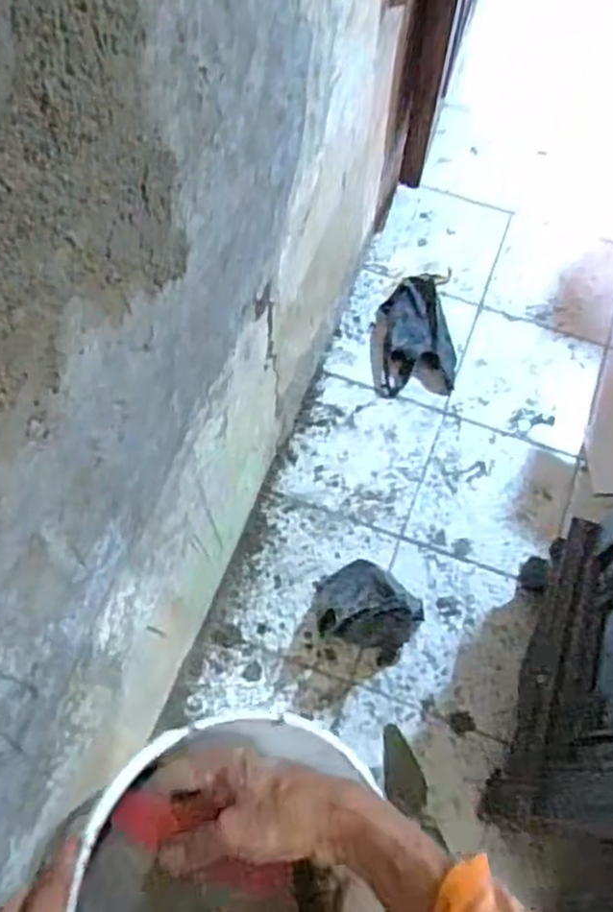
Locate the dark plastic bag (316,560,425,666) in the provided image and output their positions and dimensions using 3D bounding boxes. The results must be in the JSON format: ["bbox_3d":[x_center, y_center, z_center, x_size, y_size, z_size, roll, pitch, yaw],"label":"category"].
[{"bbox_3d":[0.112,0.274,1.365,0.188,0.202,0.172,34,70,14],"label":"dark plastic bag"}]

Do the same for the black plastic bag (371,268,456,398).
[{"bbox_3d":[0.244,-0.285,1.674,0.183,0.046,0.315,3,66,1],"label":"black plastic bag"}]

